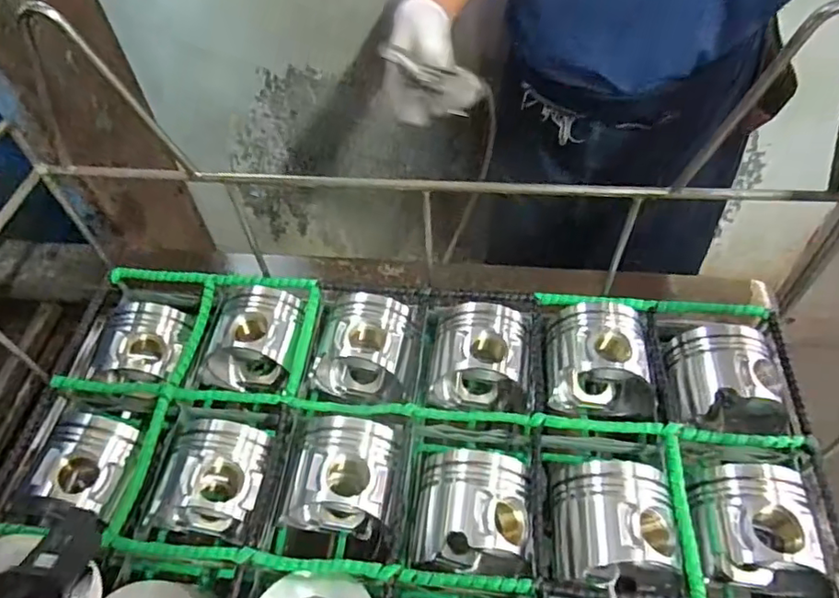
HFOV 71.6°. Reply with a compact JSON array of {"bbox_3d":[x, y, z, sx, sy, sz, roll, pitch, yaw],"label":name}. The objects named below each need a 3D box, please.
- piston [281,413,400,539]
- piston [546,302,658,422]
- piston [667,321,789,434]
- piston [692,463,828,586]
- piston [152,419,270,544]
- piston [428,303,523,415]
[{"bbox_3d":[-0.074,0.178,0.588,0.099,0.079,0.104,6,54,7],"label":"piston"},{"bbox_3d":[0.200,0.073,0.663,0.110,0.103,0.111,2,53,3],"label":"piston"},{"bbox_3d":[0.328,0.090,0.633,0.109,0.084,0.114,1,53,2],"label":"piston"},{"bbox_3d":[0.306,0.211,0.544,0.100,0.088,0.101,4,54,5],"label":"piston"},{"bbox_3d":[-0.200,0.179,0.587,0.098,0.085,0.098,4,54,5],"label":"piston"},{"bbox_3d":[0.068,0.067,0.673,0.106,0.098,0.105,3,54,4],"label":"piston"}]

